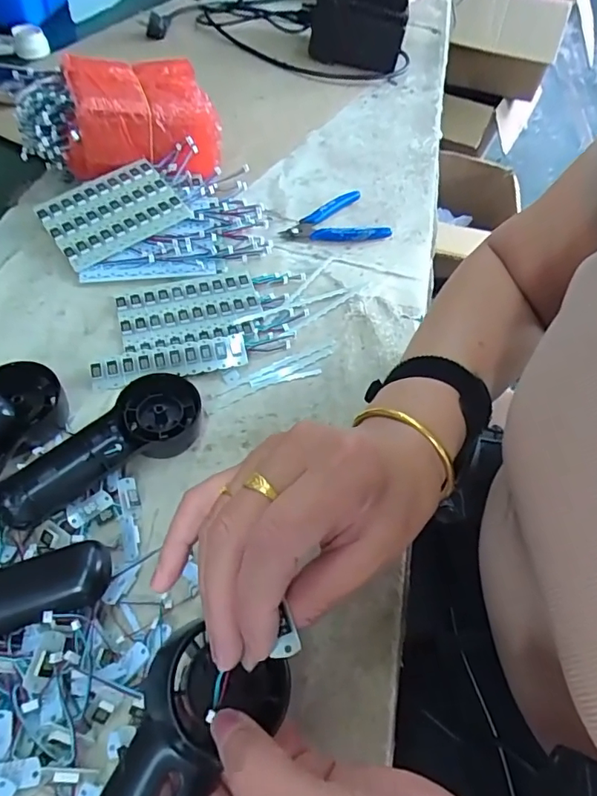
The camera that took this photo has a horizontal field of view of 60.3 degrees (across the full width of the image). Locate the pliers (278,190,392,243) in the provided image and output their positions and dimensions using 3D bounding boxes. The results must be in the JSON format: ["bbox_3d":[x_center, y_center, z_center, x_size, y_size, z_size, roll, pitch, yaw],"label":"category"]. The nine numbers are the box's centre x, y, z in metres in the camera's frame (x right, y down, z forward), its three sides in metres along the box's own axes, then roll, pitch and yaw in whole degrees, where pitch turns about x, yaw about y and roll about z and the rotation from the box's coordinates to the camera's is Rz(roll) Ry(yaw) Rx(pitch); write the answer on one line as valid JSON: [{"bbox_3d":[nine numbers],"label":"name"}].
[{"bbox_3d":[0.037,-0.192,0.569,0.117,0.013,0.075,-23,60,-20],"label":"pliers"}]

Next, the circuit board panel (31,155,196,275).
[{"bbox_3d":[-0.187,-0.189,0.516,0.125,0.006,0.098,-34,70,-16],"label":"circuit board panel"}]

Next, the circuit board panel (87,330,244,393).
[{"bbox_3d":[-0.107,-0.031,0.429,0.126,0.006,0.031,-13,72,-11],"label":"circuit board panel"}]

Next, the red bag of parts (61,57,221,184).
[{"bbox_3d":[-0.171,-0.306,0.554,0.156,0.080,0.108,-11,57,-13],"label":"red bag of parts"}]

